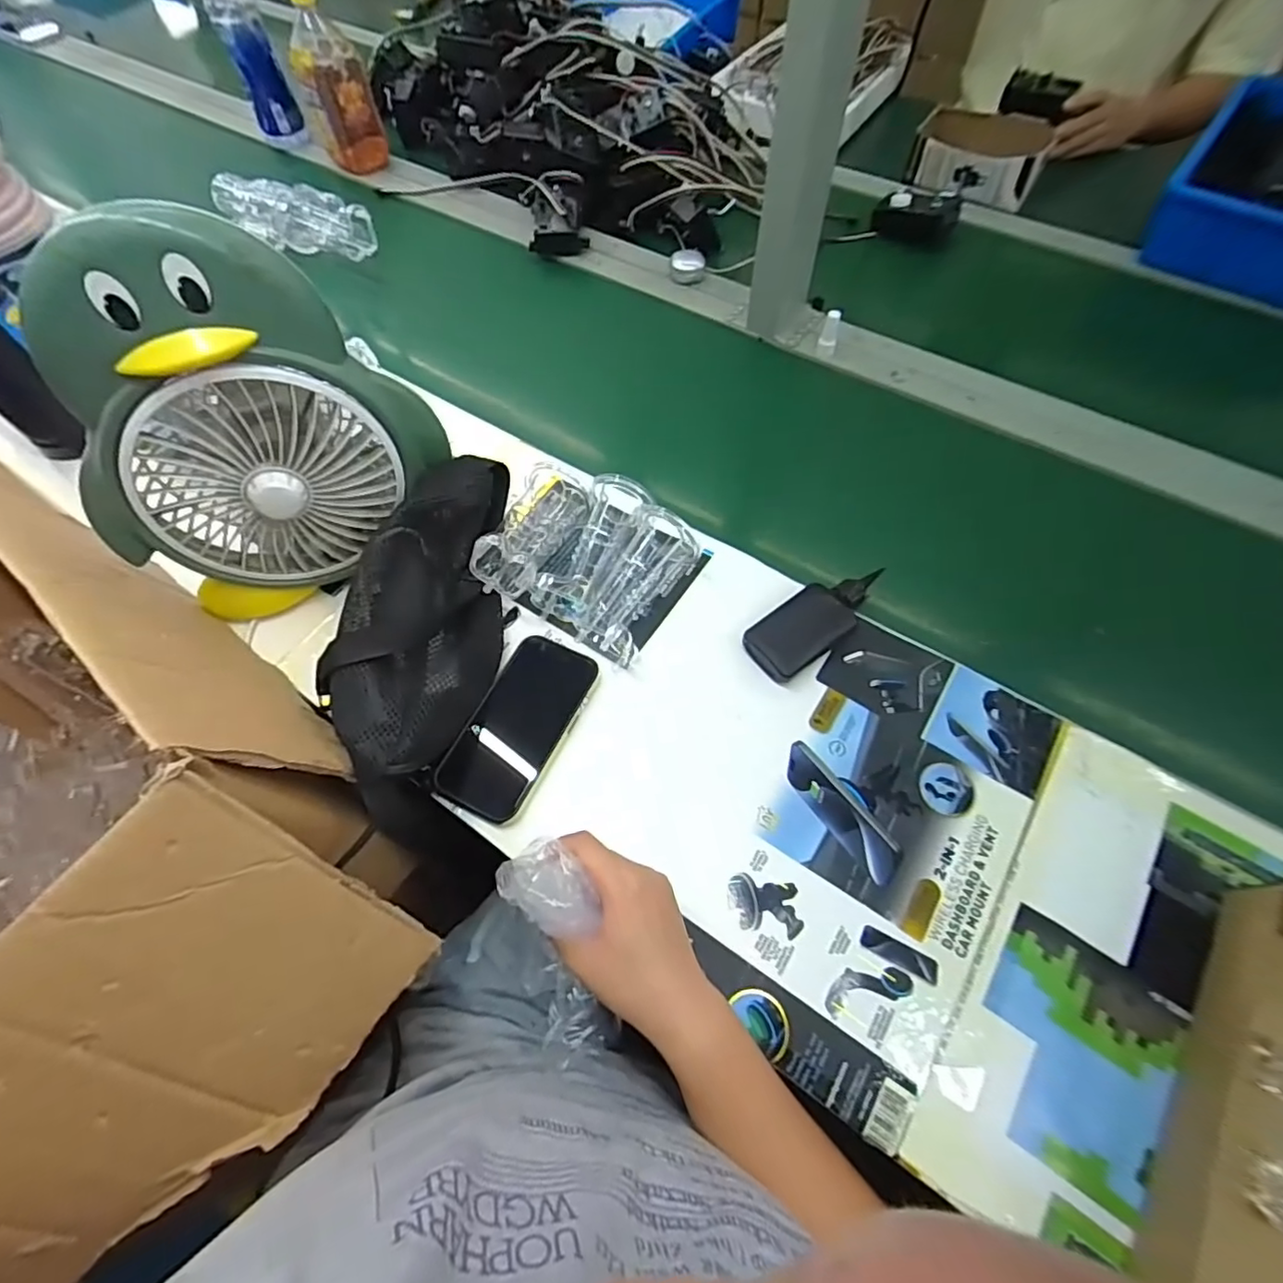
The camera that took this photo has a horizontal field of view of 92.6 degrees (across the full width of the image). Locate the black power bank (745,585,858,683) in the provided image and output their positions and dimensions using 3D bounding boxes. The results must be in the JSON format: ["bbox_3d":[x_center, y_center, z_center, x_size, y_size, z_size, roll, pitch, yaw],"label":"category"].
[{"bbox_3d":[0.136,-0.010,0.526,0.092,0.016,0.054,-34,65,-17],"label":"black power bank"}]

